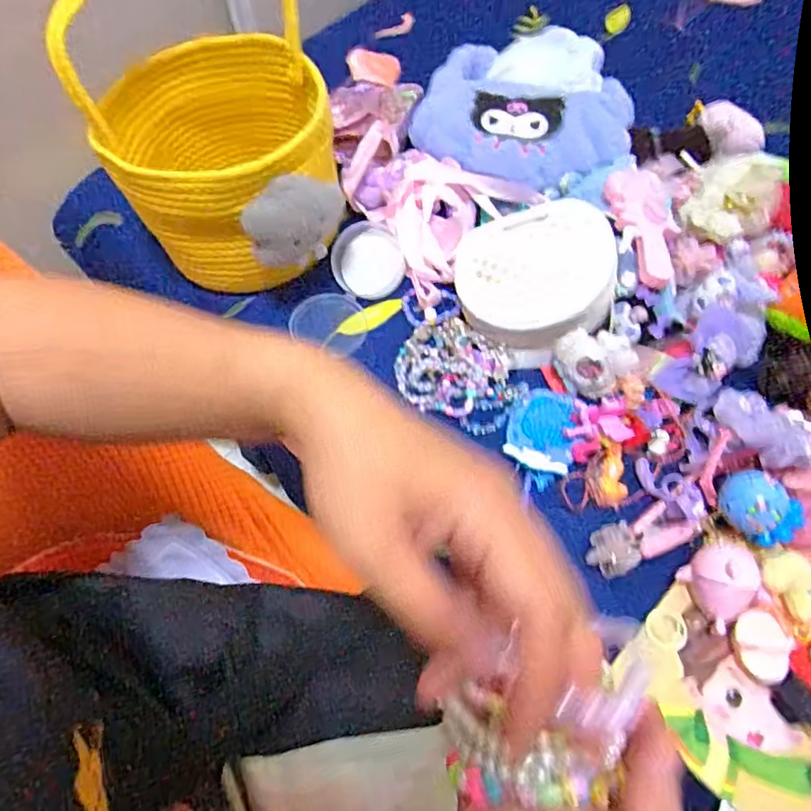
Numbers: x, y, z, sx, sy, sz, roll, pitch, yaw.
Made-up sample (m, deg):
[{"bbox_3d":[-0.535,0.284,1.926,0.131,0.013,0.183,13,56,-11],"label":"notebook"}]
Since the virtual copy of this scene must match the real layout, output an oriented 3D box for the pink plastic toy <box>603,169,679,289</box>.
[{"bbox_3d":[0.240,-0.180,0.560,0.055,0.031,0.143,-13,64,-4],"label":"pink plastic toy"}]

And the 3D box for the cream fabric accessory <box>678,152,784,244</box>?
[{"bbox_3d":[0.321,-0.203,0.554,0.084,0.023,0.084,-4,81,28],"label":"cream fabric accessory"}]

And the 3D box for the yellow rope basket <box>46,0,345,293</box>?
[{"bbox_3d":[-0.180,-0.276,0.534,0.226,0.240,0.261,-25,65,-10],"label":"yellow rope basket"}]

